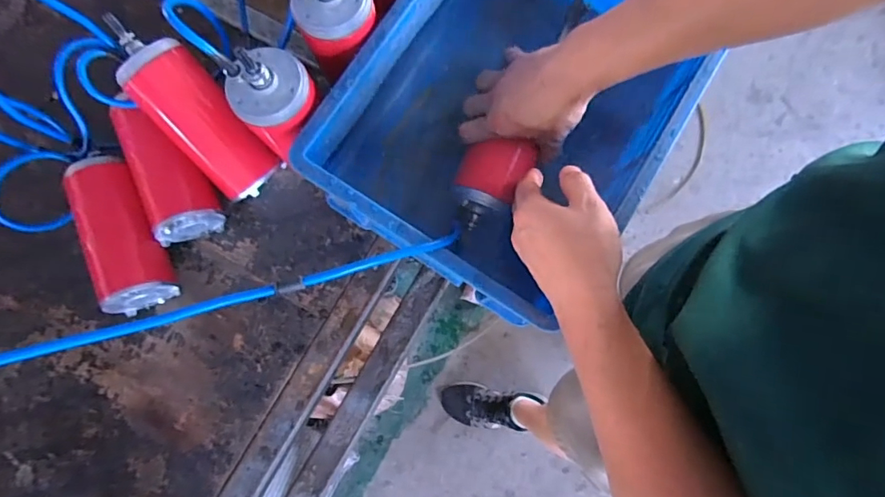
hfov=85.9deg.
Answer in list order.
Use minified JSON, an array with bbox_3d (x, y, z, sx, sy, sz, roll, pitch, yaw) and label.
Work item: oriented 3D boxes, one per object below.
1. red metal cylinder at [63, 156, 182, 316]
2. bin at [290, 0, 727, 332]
[{"bbox_3d":[-0.369,-0.019,0.551,0.074,0.073,0.178,-22,80,-3],"label":"red metal cylinder"},{"bbox_3d":[0.082,-0.153,0.526,0.294,0.154,0.397,34,81,7],"label":"bin"}]

